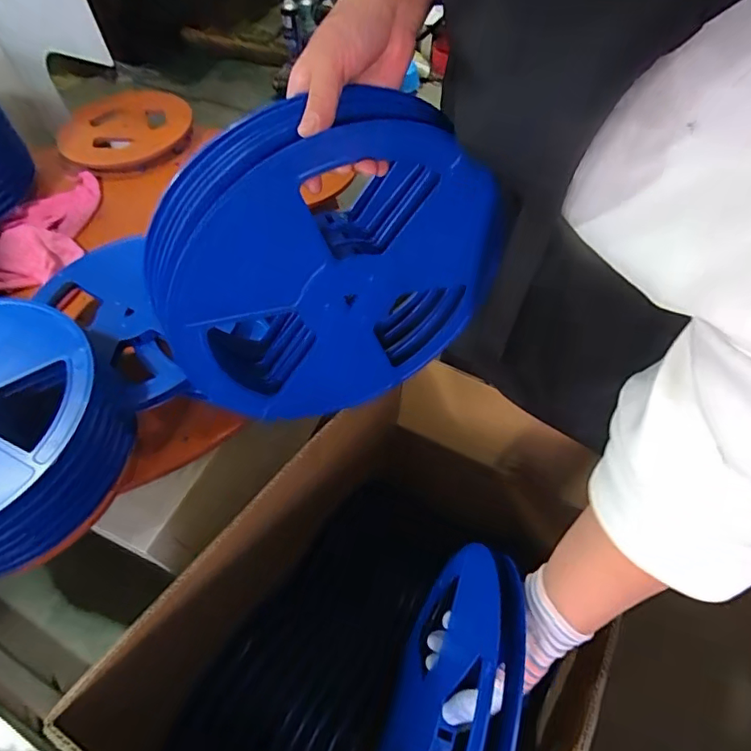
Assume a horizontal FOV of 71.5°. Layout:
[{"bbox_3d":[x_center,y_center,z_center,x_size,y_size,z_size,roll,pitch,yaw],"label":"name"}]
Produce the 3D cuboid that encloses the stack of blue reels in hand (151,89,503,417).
[{"bbox_3d":[-0.033,-0.092,0.482,0.312,0.299,0.061,-21,57,-12],"label":"stack of blue reels in hand"}]

